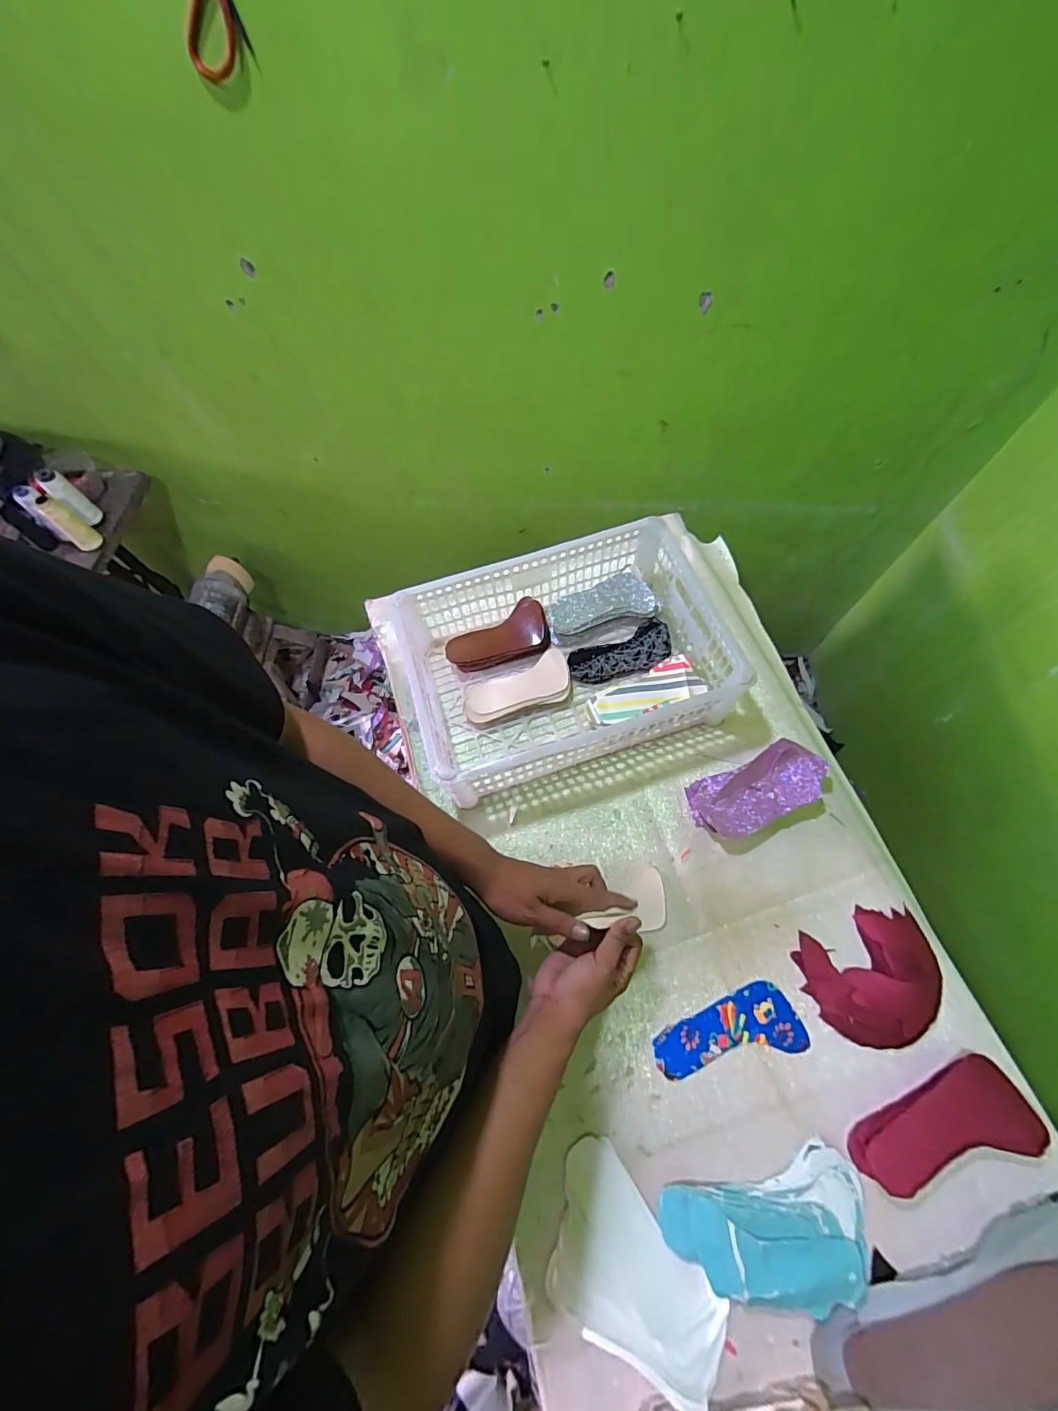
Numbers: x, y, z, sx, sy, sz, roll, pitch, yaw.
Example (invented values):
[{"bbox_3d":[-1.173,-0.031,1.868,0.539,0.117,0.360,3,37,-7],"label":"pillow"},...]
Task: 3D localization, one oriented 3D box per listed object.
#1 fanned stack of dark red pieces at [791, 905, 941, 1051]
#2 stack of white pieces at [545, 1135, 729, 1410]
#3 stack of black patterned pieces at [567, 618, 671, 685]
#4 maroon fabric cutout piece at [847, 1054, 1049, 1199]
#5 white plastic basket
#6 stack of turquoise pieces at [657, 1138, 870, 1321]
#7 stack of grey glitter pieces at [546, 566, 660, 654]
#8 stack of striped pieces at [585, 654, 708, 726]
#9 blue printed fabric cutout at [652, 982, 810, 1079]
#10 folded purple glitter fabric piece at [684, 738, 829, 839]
[{"bbox_3d":[0.420,0.332,0.597,0.158,0.032,0.155,7,66,6],"label":"fanned stack of dark red pieces"},{"bbox_3d":[0.097,0.593,0.502,0.127,0.026,0.199,-40,70,-14],"label":"stack of white pieces"},{"bbox_3d":[0.151,-0.083,0.796,0.172,0.027,0.081,-20,66,-6],"label":"stack of black patterned pieces"},{"bbox_3d":[0.446,0.454,0.528,0.194,0.041,0.082,-14,66,-3],"label":"maroon fabric cutout piece"},{"bbox_3d":[0.034,-0.061,0.741,0.473,0.143,0.334,-18,66,-5],"label":"white plastic basket"},{"bbox_3d":[0.253,0.553,0.500,0.208,0.037,0.109,-14,66,-3],"label":"stack of turquoise pieces"},{"bbox_3d":[0.120,-0.159,0.813,0.180,0.065,0.087,-20,66,-6],"label":"stack of grey glitter pieces"},{"bbox_3d":[0.178,-0.014,0.753,0.176,0.043,0.076,-20,66,-6],"label":"stack of striped pieces"},{"bbox_3d":[0.239,0.395,0.589,0.178,0.004,0.073,-12,63,0],"label":"blue printed fabric cutout"},{"bbox_3d":[0.322,0.118,0.681,0.186,0.056,0.095,-22,66,-7],"label":"folded purple glitter fabric piece"}]

